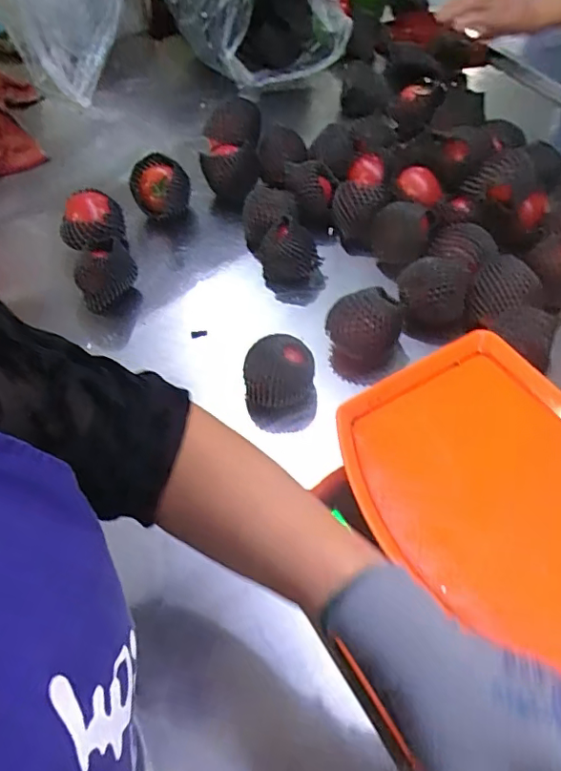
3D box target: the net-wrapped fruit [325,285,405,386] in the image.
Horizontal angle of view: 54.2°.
[{"bbox_3d":[0.100,-0.058,0.671,0.071,0.096,0.070,-1,54,2],"label":"net-wrapped fruit"}]

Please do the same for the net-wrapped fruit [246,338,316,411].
[{"bbox_3d":[-0.001,-0.003,0.645,0.080,0.082,0.080,-4,54,0],"label":"net-wrapped fruit"}]

